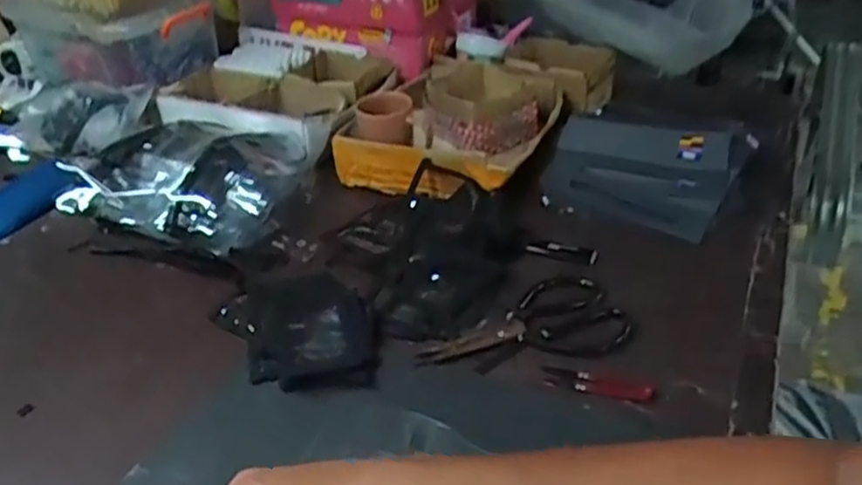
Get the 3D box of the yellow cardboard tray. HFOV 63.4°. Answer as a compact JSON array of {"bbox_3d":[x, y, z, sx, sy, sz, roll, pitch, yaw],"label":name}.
[{"bbox_3d":[0.036,-0.194,1.052,0.286,0.073,0.357,12,37,18],"label":"yellow cardboard tray"}]

